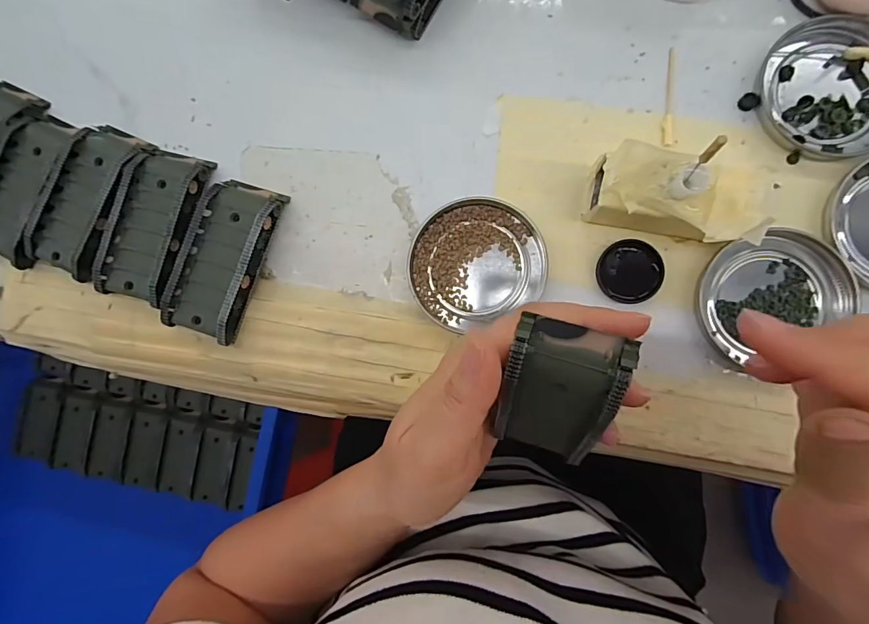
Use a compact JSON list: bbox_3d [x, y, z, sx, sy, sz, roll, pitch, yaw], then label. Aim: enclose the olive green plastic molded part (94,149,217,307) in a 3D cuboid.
[{"bbox_3d":[-0.173,-0.055,0.277,0.051,0.024,0.094,14,88,6],"label":"olive green plastic molded part"}]

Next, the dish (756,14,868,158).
[{"bbox_3d":[0.224,-0.126,0.249,0.078,0.008,0.074,0,86,6],"label":"dish"}]

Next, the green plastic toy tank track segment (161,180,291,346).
[{"bbox_3d":[-0.128,-0.034,0.271,0.044,0.025,0.095,17,88,6],"label":"green plastic toy tank track segment"}]

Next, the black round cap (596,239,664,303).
[{"bbox_3d":[0.112,-0.023,0.255,0.035,0.005,0.035,0,86,6],"label":"black round cap"}]

